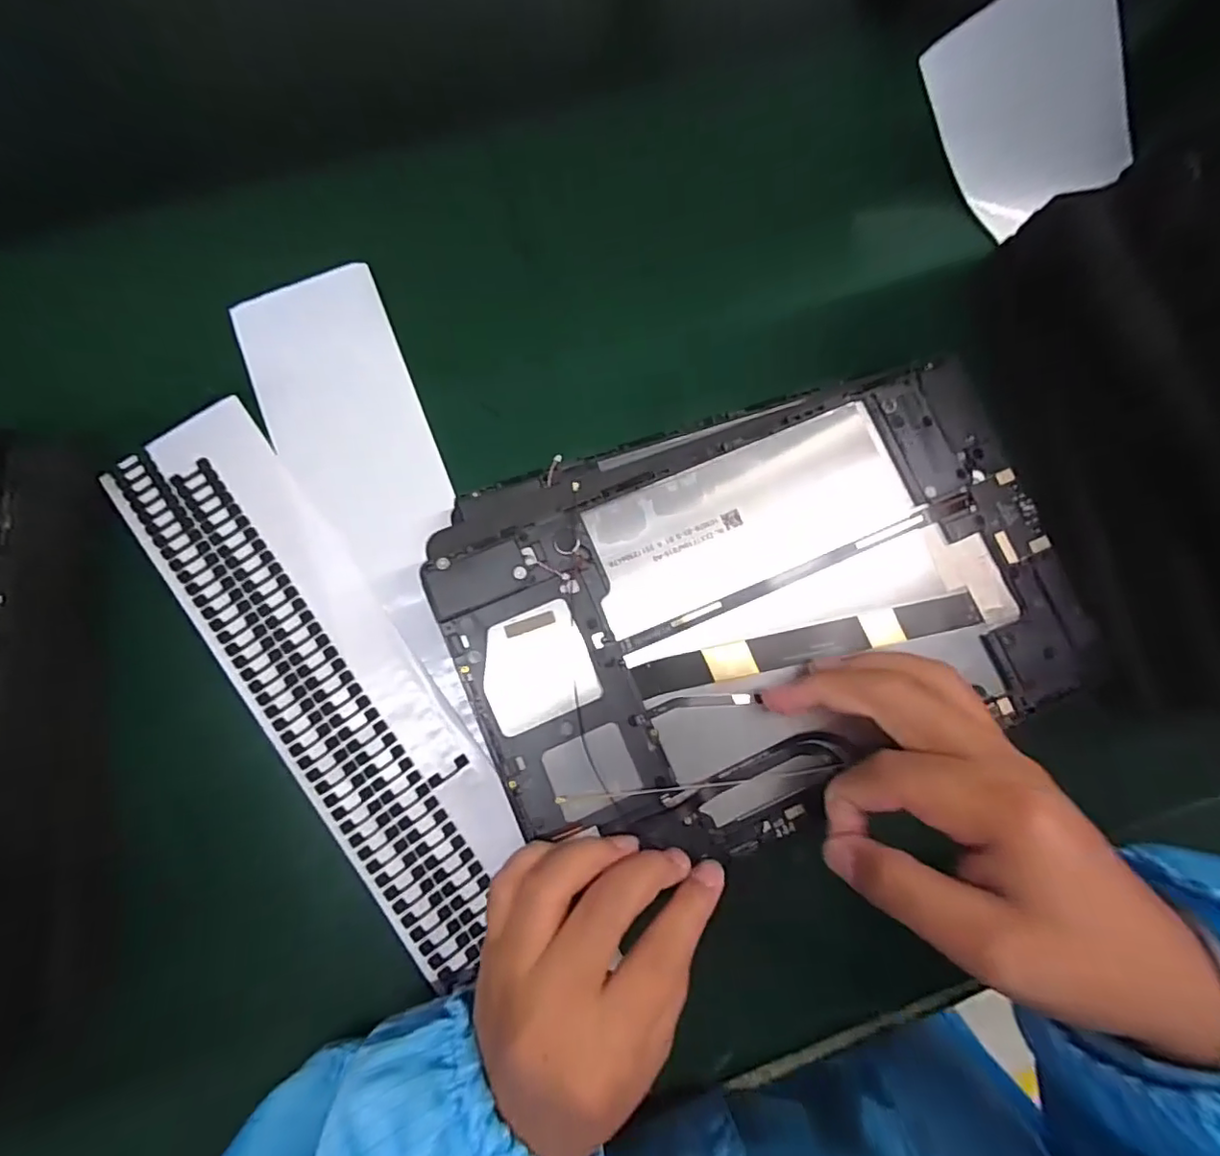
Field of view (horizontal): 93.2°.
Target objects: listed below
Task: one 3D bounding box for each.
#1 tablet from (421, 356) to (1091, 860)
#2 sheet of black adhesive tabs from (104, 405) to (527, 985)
[{"bbox_3d":[0.060,0.013,0.231,0.235,0.013,0.157,-17,84,-6],"label":"tablet"},{"bbox_3d":[-0.130,0.044,0.267,0.072,0.008,0.274,-36,86,-8],"label":"sheet of black adhesive tabs"}]

